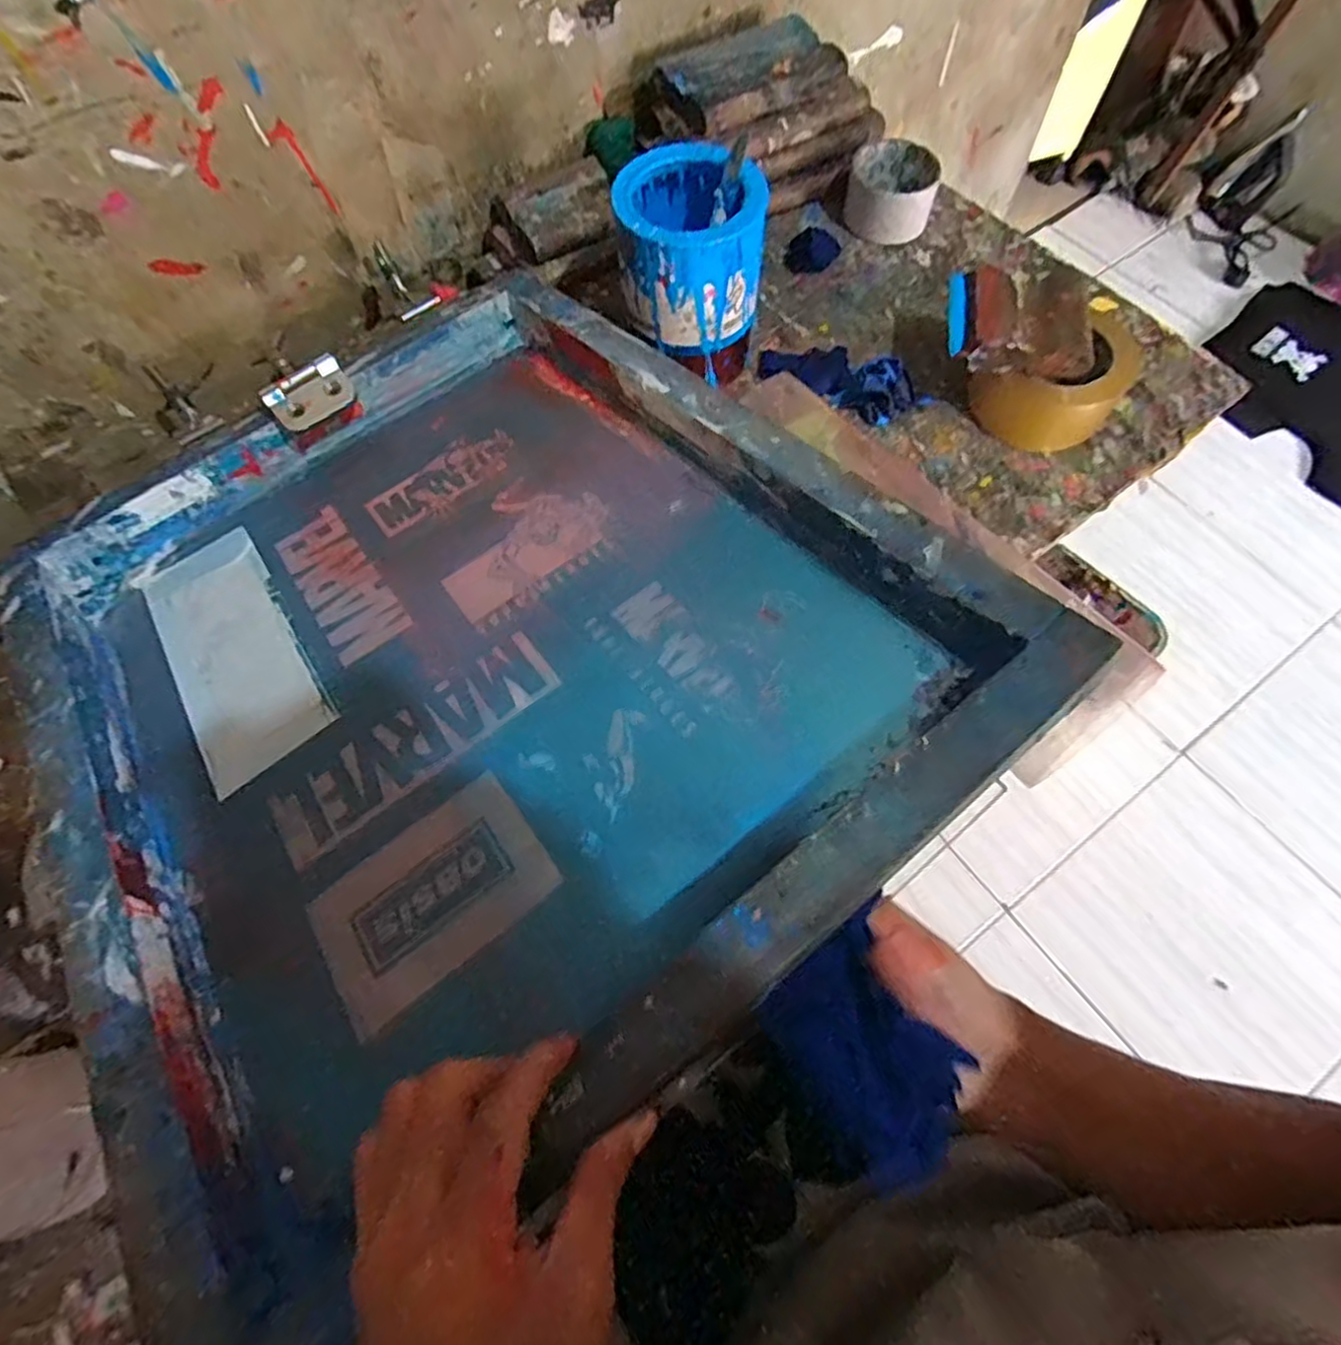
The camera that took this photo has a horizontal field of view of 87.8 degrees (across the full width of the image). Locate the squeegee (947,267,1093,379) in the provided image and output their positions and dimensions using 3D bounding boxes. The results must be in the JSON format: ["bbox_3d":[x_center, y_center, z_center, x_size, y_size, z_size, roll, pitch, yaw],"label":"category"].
[{"bbox_3d":[0.268,-0.273,0.534,0.098,0.026,0.100,9,68,5],"label":"squeegee"}]

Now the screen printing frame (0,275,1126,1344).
[{"bbox_3d":[-0.131,-0.034,0.419,0.442,0.042,0.523,-36,58,-13],"label":"screen printing frame"}]

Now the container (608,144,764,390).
[{"bbox_3d":[0.016,-0.317,0.554,0.106,0.131,0.110,0,67,2],"label":"container"}]

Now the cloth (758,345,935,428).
[{"bbox_3d":[0.144,-0.252,0.579,0.144,0.034,0.051,28,71,12],"label":"cloth"}]

